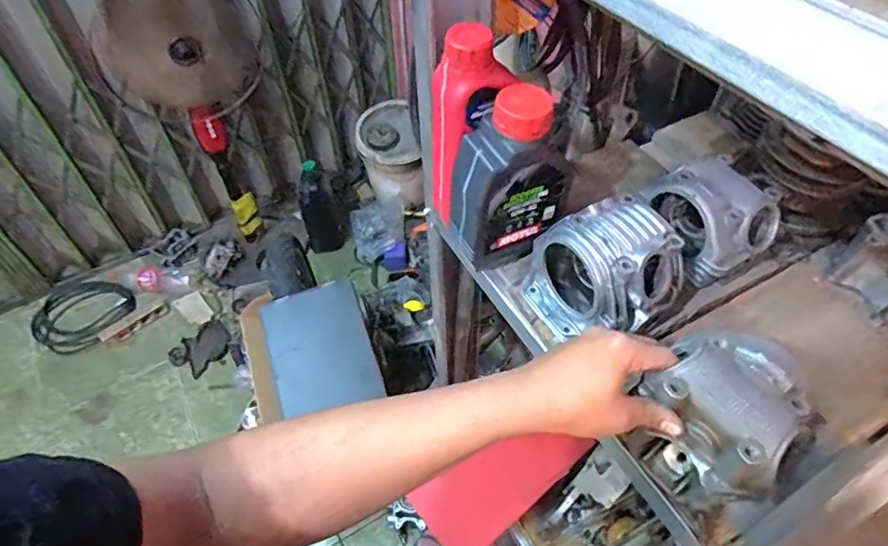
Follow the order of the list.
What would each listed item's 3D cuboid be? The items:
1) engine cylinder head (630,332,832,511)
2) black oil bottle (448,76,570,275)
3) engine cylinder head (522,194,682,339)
[{"bbox_3d":[0.225,0.120,0.442,0.106,0.094,0.114,-31,56,-22],"label":"engine cylinder head"},{"bbox_3d":[0.070,-0.096,0.573,0.121,0.199,0.059,-14,52,-10],"label":"black oil bottle"},{"bbox_3d":[0.160,-0.002,0.554,0.129,0.101,0.114,-21,53,-15],"label":"engine cylinder head"}]

